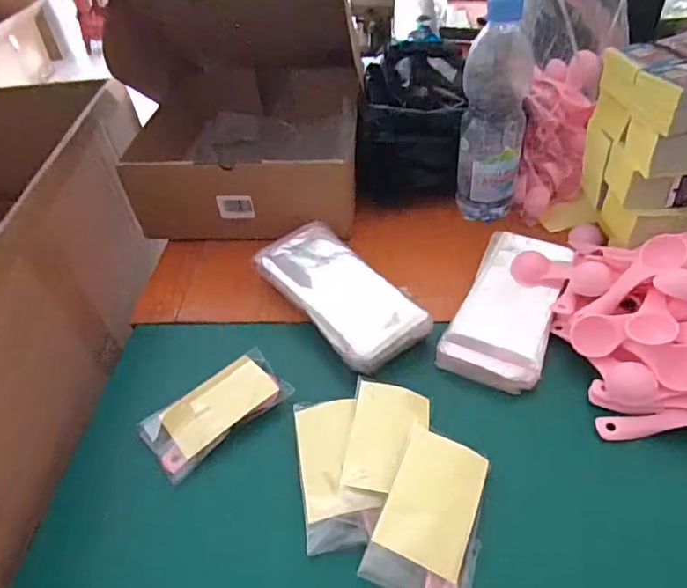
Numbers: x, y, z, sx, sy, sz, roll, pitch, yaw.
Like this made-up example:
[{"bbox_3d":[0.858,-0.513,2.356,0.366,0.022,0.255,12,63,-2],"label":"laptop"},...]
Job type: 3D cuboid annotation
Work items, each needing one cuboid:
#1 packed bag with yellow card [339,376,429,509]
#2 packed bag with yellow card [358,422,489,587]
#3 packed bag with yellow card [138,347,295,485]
[{"bbox_3d":[0.035,0.114,0.410,0.060,0.010,0.108,3,44,10],"label":"packed bag with yellow card"},{"bbox_3d":[0.066,0.154,0.369,0.070,0.009,0.117,23,55,10],"label":"packed bag with yellow card"},{"bbox_3d":[-0.110,0.098,0.451,0.120,0.015,0.064,-34,52,-27],"label":"packed bag with yellow card"}]

